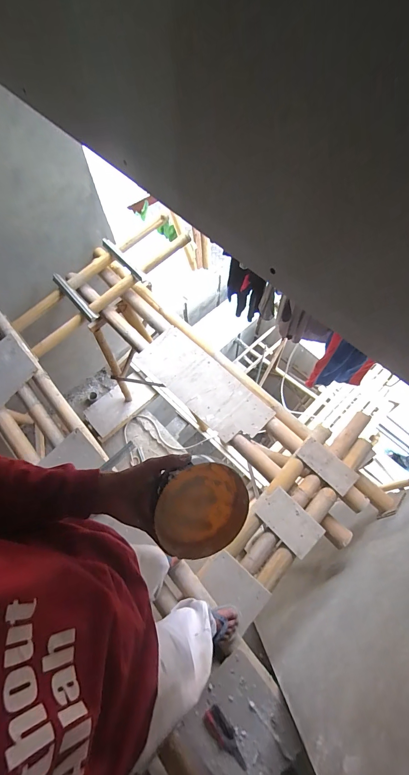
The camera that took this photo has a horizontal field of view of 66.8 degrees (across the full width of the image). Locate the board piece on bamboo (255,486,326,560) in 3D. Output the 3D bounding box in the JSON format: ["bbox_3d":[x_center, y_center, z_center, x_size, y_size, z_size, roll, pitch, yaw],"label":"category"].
[{"bbox_3d":[0.354,0.560,1.292,0.155,0.016,0.242,-43,61,-10],"label":"board piece on bamboo"}]

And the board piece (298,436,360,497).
[{"bbox_3d":[0.543,0.345,1.370,0.115,0.018,0.250,-44,70,-7],"label":"board piece"}]

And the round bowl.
[{"bbox_3d":[-0.007,0.184,0.473,0.144,0.029,0.144,-2,94,-21],"label":"round bowl"}]

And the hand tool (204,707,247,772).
[{"bbox_3d":[0.065,1.132,1.000,0.066,0.032,0.176,-34,69,-13],"label":"hand tool"}]

